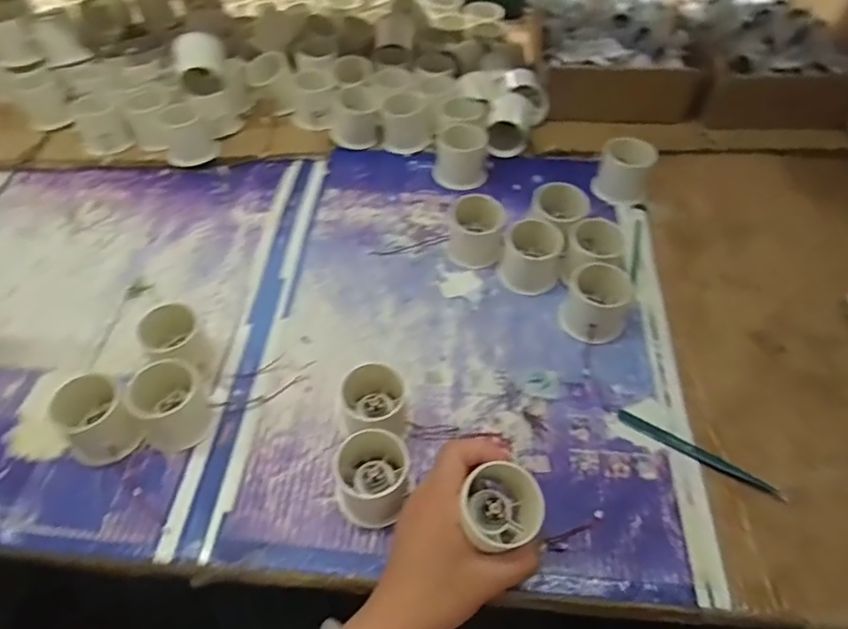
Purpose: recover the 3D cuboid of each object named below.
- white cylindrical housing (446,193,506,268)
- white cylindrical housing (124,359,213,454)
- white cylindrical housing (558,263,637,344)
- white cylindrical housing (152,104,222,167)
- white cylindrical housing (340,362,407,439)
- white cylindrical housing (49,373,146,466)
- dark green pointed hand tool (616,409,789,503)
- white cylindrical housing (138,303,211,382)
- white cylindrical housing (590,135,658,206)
[{"bbox_3d":[0.050,-0.083,0.552,0.054,0.049,0.052,0,52,0],"label":"white cylindrical housing"},{"bbox_3d":[-0.199,0.071,0.448,0.052,0.050,0.050,0,52,0],"label":"white cylindrical housing"},{"bbox_3d":[0.154,-0.012,0.504,0.055,0.049,0.056,0,52,0],"label":"white cylindrical housing"},{"bbox_3d":[-0.275,-0.214,0.656,0.057,0.057,0.067,-19,54,-14],"label":"white cylindrical housing"},{"bbox_3d":[-0.039,0.071,0.450,0.048,0.047,0.045,0,52,0],"label":"white cylindrical housing"},{"bbox_3d":[-0.252,0.081,0.435,0.050,0.047,0.052,0,52,0],"label":"white cylindrical housing"},{"bbox_3d":[0.213,0.109,0.441,0.127,0.009,0.013,30,58,22],"label":"dark green pointed hand tool"},{"bbox_3d":[-0.208,0.023,0.476,0.040,0.053,0.043,0,52,0],"label":"white cylindrical housing"},{"bbox_3d":[0.217,-0.157,0.612,0.055,0.059,0.054,0,52,0],"label":"white cylindrical housing"}]

